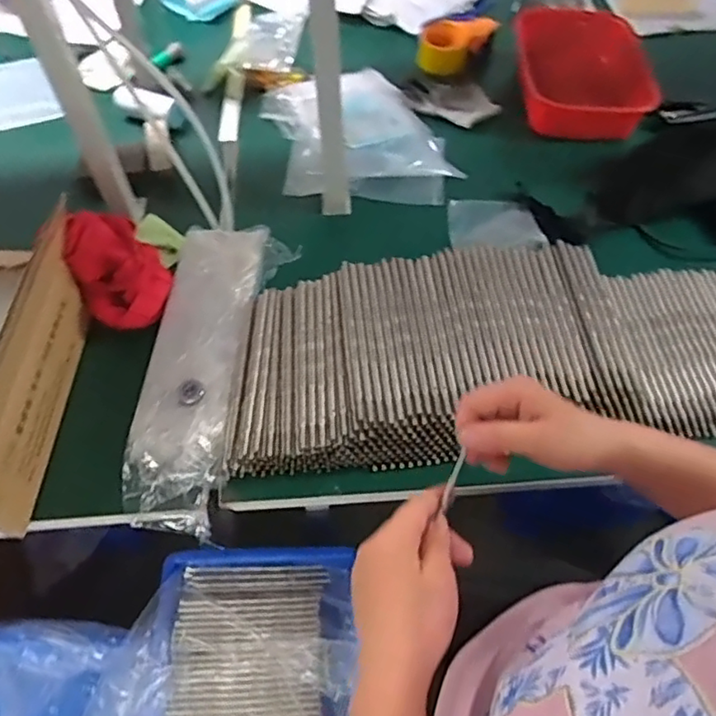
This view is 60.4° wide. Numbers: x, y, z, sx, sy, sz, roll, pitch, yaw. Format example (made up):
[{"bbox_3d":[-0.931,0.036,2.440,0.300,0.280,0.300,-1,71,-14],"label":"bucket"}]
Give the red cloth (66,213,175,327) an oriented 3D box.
[{"bbox_3d":[-0.296,-0.120,0.748,0.103,0.082,0.147,-24,60,-15],"label":"red cloth"}]

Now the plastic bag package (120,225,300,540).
[{"bbox_3d":[-0.187,-0.010,0.731,0.133,0.049,0.399,8,57,5],"label":"plastic bag package"}]

